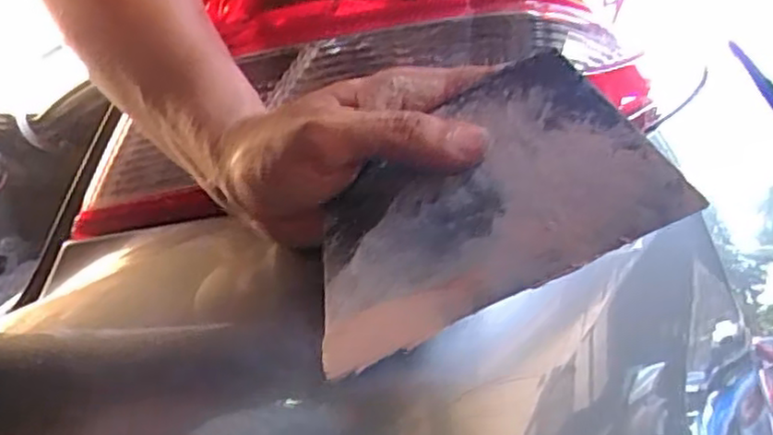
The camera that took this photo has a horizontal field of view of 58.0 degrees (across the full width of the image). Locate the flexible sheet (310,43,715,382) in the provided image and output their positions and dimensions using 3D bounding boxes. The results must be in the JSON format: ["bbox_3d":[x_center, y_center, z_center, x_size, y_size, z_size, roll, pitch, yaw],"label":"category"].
[{"bbox_3d":[0.030,-0.007,0.274,0.139,0.095,0.005,-27,-38,17],"label":"flexible sheet"}]

